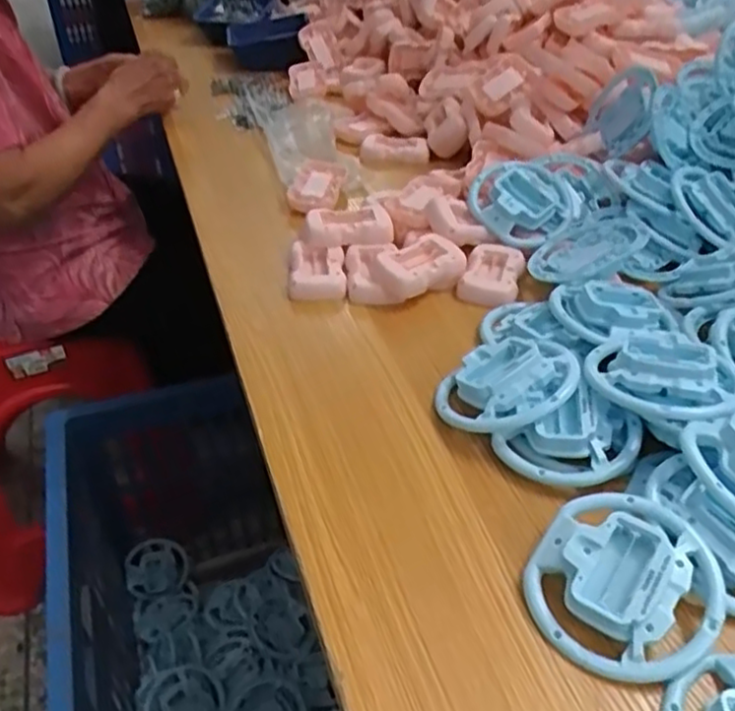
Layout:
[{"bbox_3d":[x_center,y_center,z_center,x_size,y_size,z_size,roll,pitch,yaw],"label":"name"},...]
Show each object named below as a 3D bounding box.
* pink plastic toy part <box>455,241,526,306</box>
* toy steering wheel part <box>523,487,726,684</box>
[{"bbox_3d":[0.119,-0.078,0.652,0.053,0.015,0.084,15,41,16],"label":"pink plastic toy part"},{"bbox_3d":[0.144,0.125,0.384,0.105,0.034,0.105,-3,64,6],"label":"toy steering wheel part"}]

